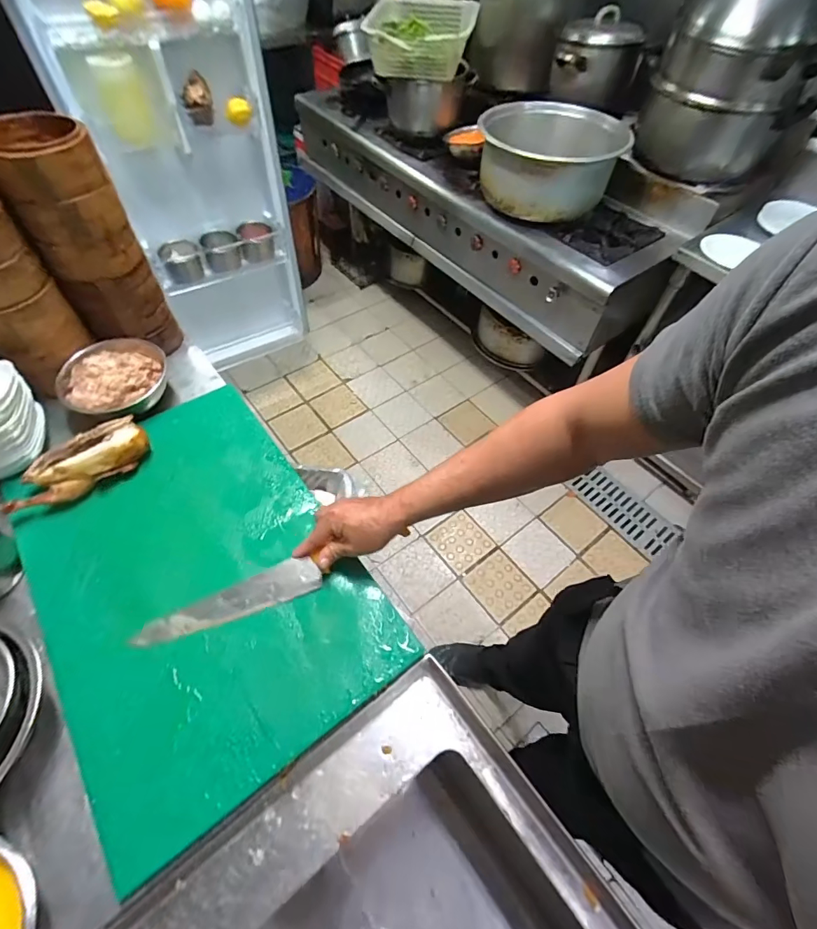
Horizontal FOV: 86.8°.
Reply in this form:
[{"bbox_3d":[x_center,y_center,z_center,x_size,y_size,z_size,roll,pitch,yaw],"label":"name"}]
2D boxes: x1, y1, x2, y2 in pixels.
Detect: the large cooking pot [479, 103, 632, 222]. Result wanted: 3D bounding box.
[{"bbox_3d":[0.443,-0.956,1.358,0.425,0.185,0.447,4,56,0],"label":"large cooking pot"}]

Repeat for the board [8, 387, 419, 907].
[{"bbox_3d":[-0.306,0.135,0.612,0.375,0.023,0.582,-32,63,-22],"label":"board"}]

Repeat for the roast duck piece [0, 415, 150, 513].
[{"bbox_3d":[-0.501,0.000,0.659,0.193,0.043,0.084,-39,66,-25],"label":"roast duck piece"}]

